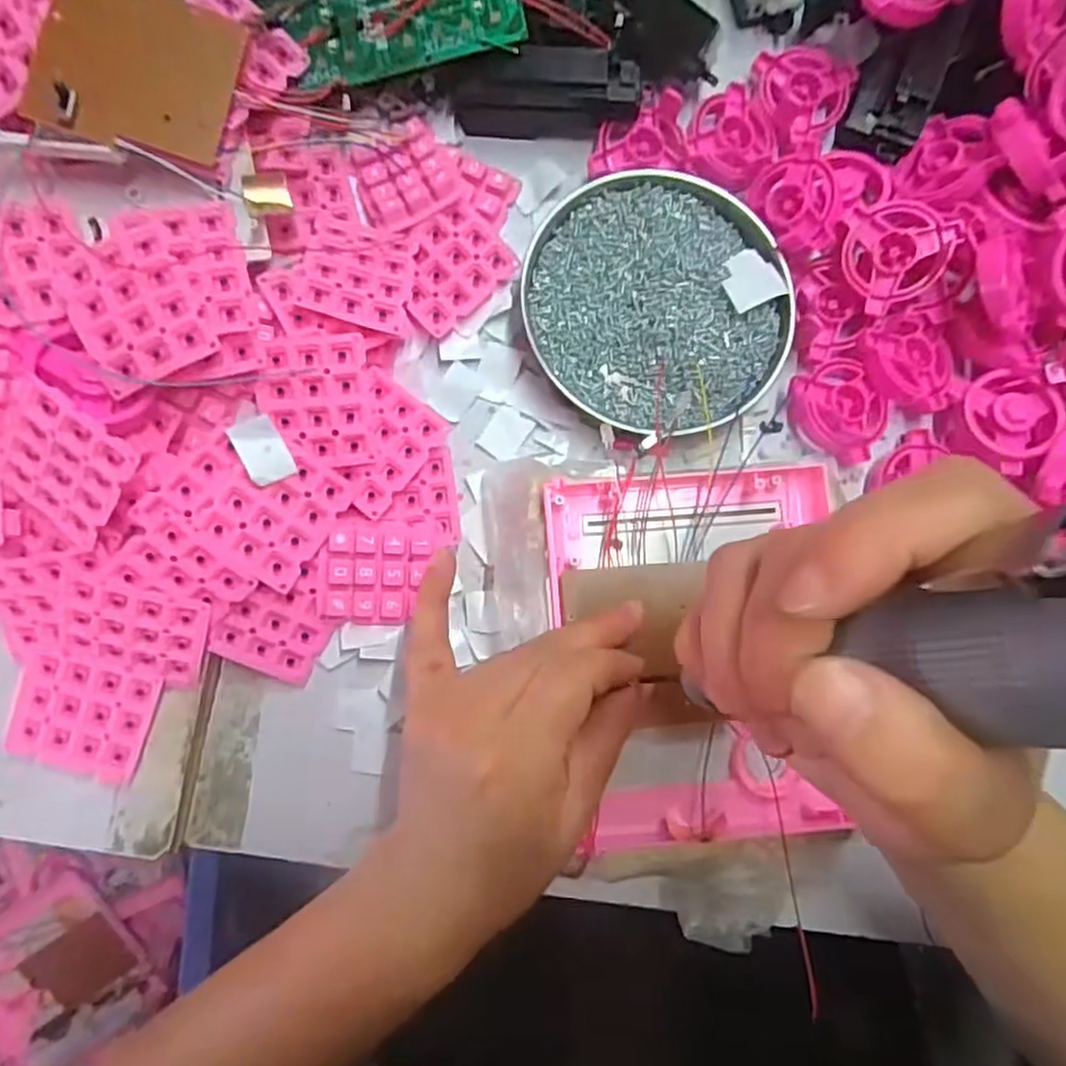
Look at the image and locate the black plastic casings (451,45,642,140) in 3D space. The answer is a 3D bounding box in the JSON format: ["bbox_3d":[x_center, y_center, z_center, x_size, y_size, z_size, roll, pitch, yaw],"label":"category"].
[{"bbox_3d":[0.006,-0.224,0.356,0.093,0.049,0.017,-2,85,-3],"label":"black plastic casings"}]

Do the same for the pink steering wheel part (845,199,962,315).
[{"bbox_3d":[0.183,-0.144,0.345,0.052,0.011,0.051,-30,86,16],"label":"pink steering wheel part"}]

